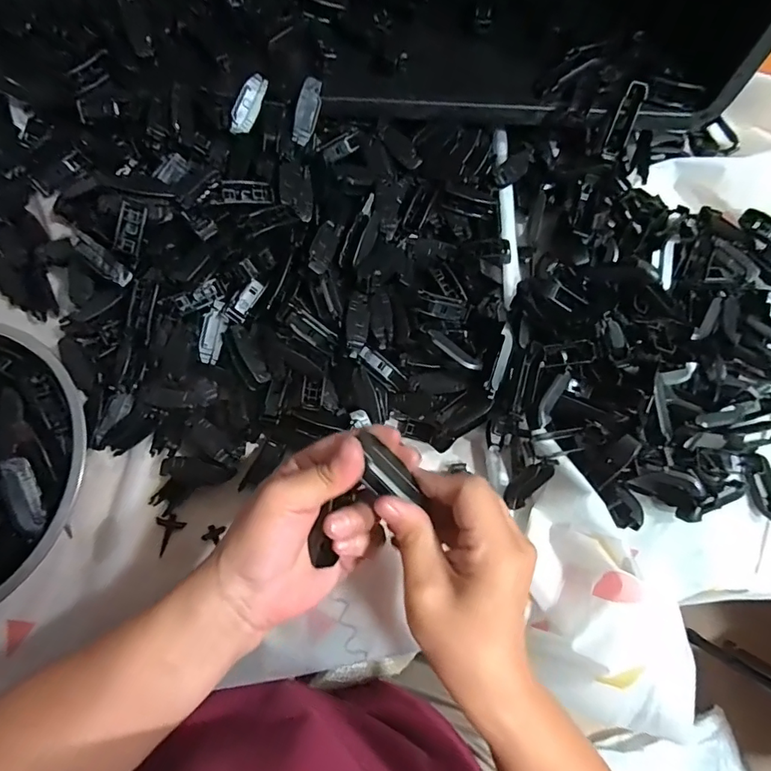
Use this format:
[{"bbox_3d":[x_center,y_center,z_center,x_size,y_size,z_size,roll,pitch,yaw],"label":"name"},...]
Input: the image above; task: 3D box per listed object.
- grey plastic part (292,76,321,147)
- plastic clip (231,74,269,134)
[{"bbox_3d":[-0.064,-0.222,0.383,0.014,0.014,0.049,23,112,4],"label":"grey plastic part"},{"bbox_3d":[-0.110,-0.224,0.376,0.016,0.011,0.047,32,99,6],"label":"plastic clip"}]

